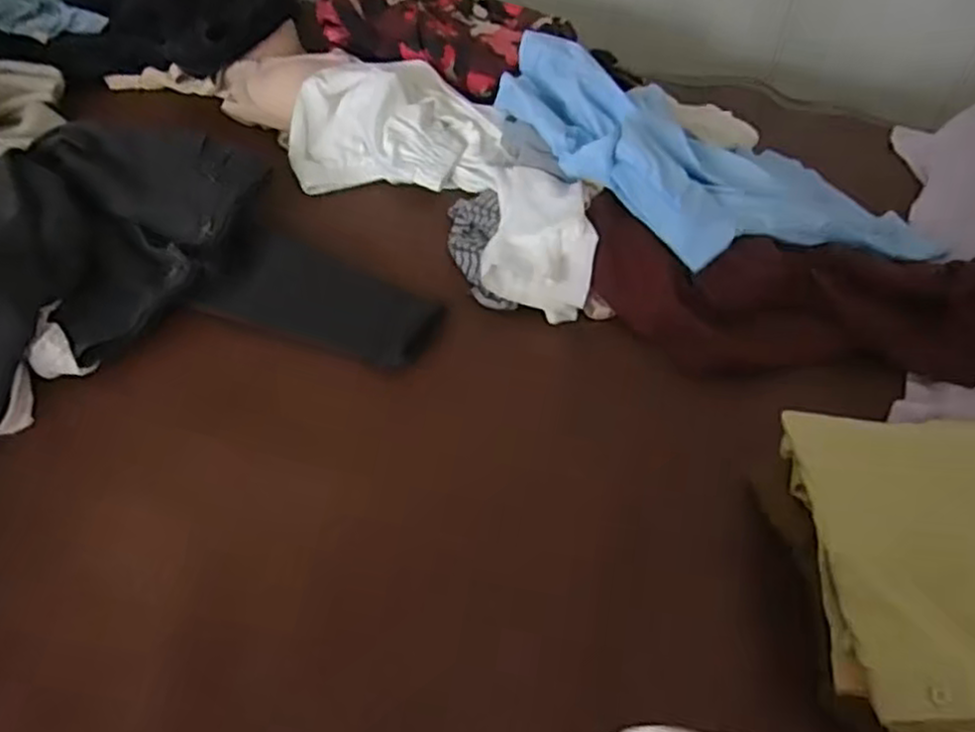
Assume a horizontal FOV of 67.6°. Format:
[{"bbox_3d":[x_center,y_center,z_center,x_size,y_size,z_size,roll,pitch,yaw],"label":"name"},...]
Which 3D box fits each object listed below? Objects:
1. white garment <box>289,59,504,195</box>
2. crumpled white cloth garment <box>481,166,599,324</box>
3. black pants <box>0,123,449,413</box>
[{"bbox_3d":[-0.123,-0.328,0.984,0.268,0.104,0.232,0,48,-3],"label":"white garment"},{"bbox_3d":[0.063,-0.147,0.825,0.116,0.085,0.162,9,48,4],"label":"crumpled white cloth garment"},{"bbox_3d":[-0.370,-0.128,0.784,0.547,0.114,0.398,-13,50,-15],"label":"black pants"}]

